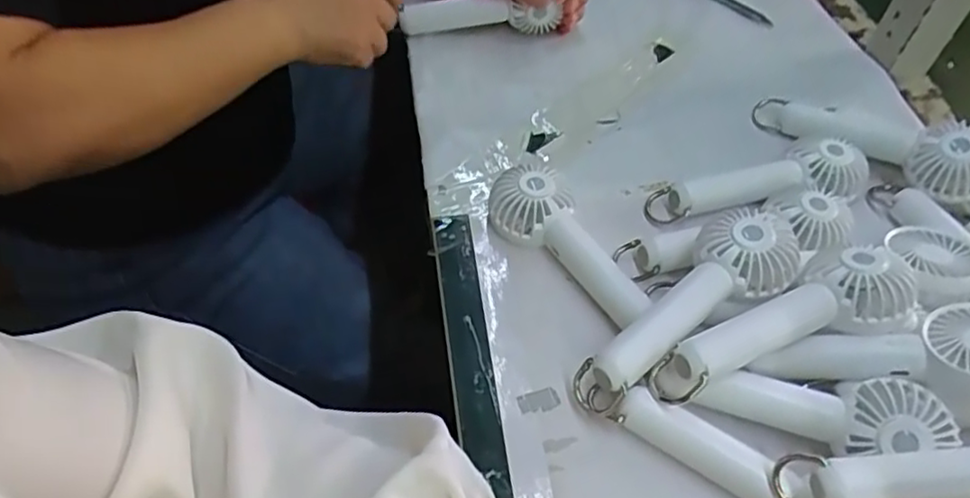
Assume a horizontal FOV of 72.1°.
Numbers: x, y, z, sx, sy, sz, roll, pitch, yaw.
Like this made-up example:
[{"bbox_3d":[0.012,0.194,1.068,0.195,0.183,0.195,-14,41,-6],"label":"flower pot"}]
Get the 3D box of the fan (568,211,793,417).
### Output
[{"bbox_3d":[0.115,0.034,0.383,0.155,0.033,0.050,-38,61,-12],"label":"fan"}]

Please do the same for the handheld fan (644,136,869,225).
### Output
[{"bbox_3d":[0.195,-0.051,0.476,0.163,0.033,0.046,-6,52,-9],"label":"handheld fan"}]

